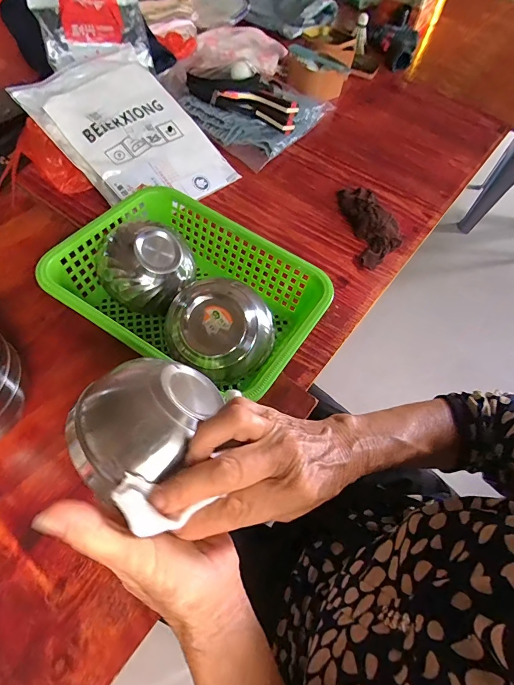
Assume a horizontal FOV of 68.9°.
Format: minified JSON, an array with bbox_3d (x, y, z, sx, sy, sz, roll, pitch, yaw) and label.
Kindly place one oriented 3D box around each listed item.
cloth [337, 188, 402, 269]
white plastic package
[{"bbox_3d":[0.192,-0.201,0.628,0.087,0.029,0.167,-3,59,-7],"label":"cloth"},{"bbox_3d":[-0.212,-0.352,0.623,0.238,0.037,0.313,-35,87,-21],"label":"white plastic package"}]

